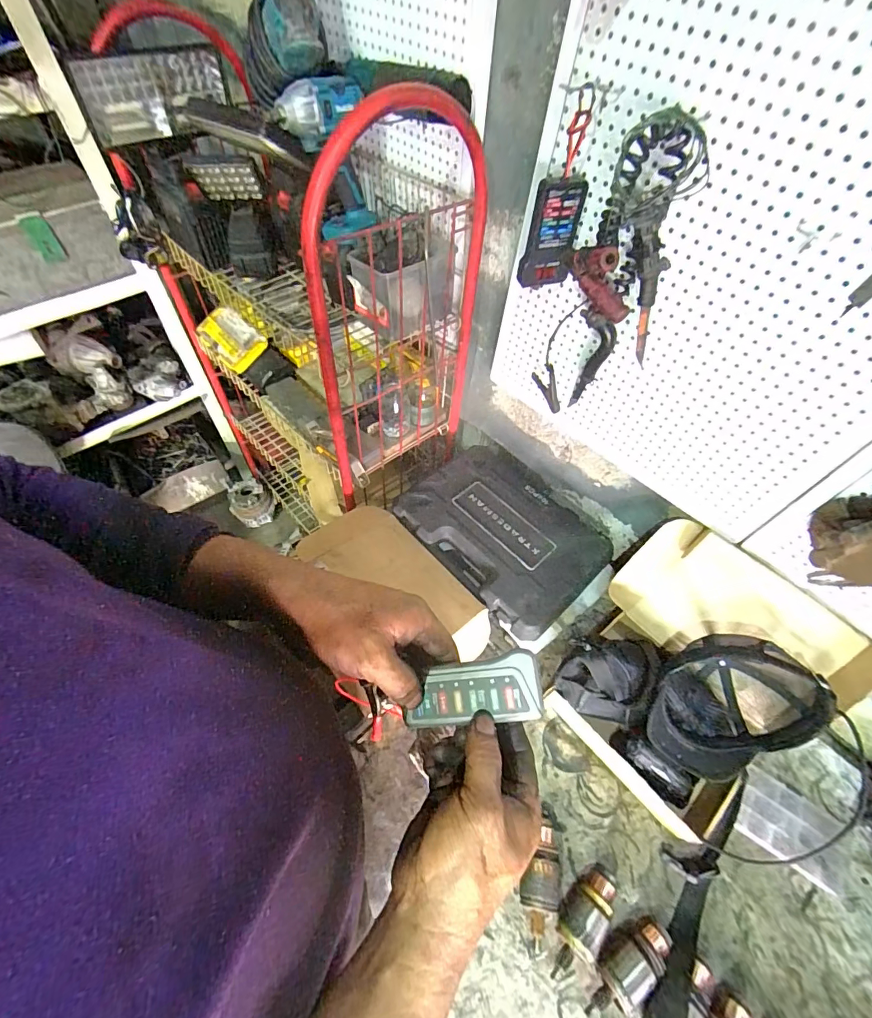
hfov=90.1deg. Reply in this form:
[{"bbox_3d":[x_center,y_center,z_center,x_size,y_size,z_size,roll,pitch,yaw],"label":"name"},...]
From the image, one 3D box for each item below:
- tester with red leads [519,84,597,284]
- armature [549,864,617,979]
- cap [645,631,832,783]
[{"bbox_3d":[0.148,-0.368,0.527,0.066,0.180,0.045,10,56,3],"label":"tester with red leads"},{"bbox_3d":[0.196,0.545,0.578,0.052,0.050,0.140,34,60,17],"label":"armature"},{"bbox_3d":[0.430,0.281,0.666,0.194,0.238,0.130,45,21,1],"label":"cap"}]

